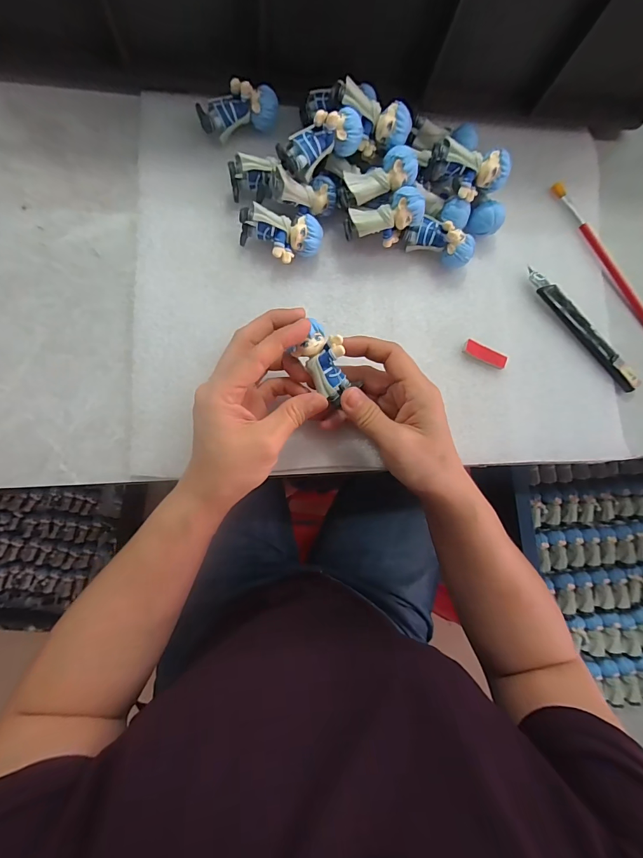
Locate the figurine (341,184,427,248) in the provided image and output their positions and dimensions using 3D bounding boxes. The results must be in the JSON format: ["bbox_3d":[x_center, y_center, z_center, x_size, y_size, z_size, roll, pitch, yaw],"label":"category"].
[{"bbox_3d":[0.047,-0.161,0.296,0.058,0.045,0.024,-19,86,-8],"label":"figurine"}]

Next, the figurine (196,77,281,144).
[{"bbox_3d":[-0.065,-0.252,0.298,0.061,0.036,0.023,-16,86,-8],"label":"figurine"}]

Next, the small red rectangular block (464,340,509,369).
[{"bbox_3d":[0.138,-0.063,0.316,0.039,0.006,0.013,25,81,-3],"label":"small red rectangular block"}]

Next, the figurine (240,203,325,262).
[{"bbox_3d":[-0.032,-0.149,0.294,0.062,0.029,0.031,9,83,-5],"label":"figurine"}]

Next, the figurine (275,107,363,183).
[{"bbox_3d":[0.000,-0.207,0.269,0.063,0.028,0.024,-23,87,4],"label":"figurine"}]

